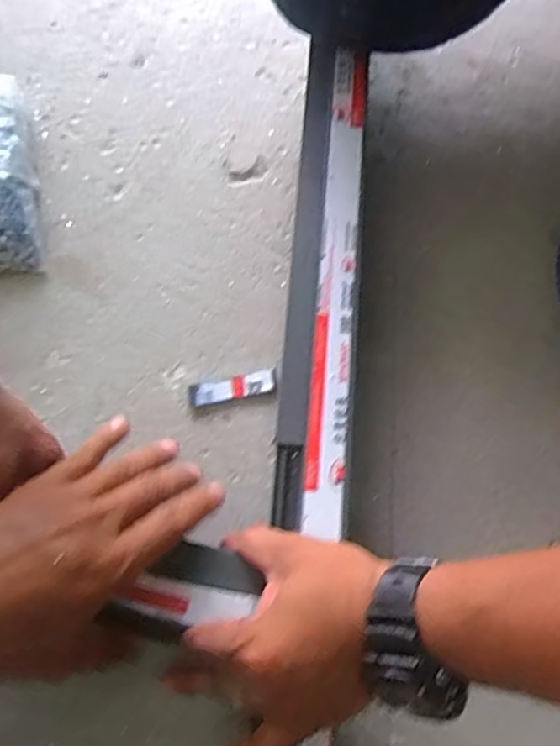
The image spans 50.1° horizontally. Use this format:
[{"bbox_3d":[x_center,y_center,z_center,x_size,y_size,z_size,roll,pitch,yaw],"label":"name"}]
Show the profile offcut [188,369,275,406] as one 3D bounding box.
[{"bbox_3d":[-0.036,0.011,0.454,0.065,0.008,0.016,-11,73,-4],"label":"profile offcut"}]

